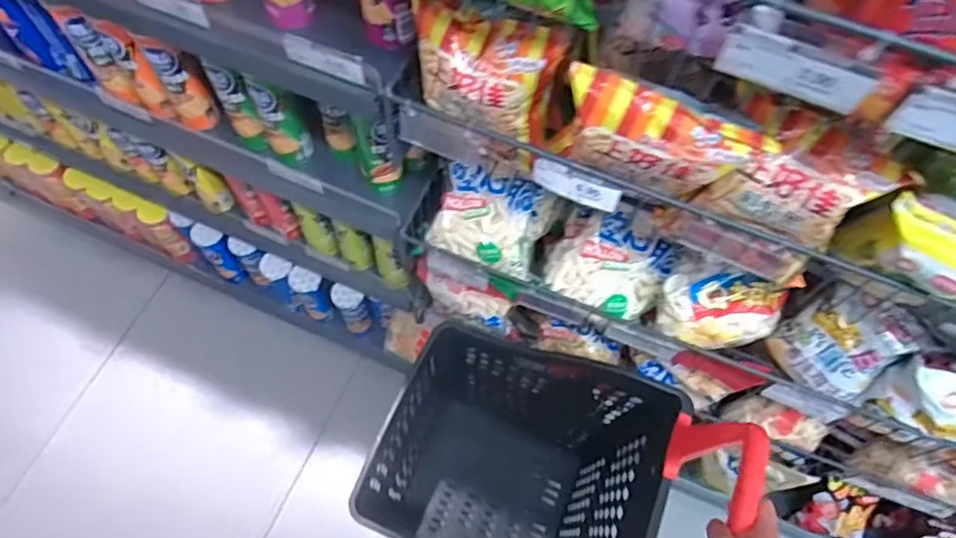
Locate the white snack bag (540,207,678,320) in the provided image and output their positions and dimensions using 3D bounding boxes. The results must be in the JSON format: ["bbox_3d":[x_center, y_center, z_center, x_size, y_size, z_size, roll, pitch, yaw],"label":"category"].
[{"bbox_3d":[0.195,-0.007,0.917,0.173,0.112,0.133,16,64,6],"label":"white snack bag"}]

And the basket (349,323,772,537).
[{"bbox_3d":[0.088,0.322,1.104,0.484,0.778,0.412,23,65,9],"label":"basket"}]

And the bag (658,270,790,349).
[{"bbox_3d":[0.354,0.061,0.889,0.172,0.095,0.075,2,64,-1],"label":"bag"}]

